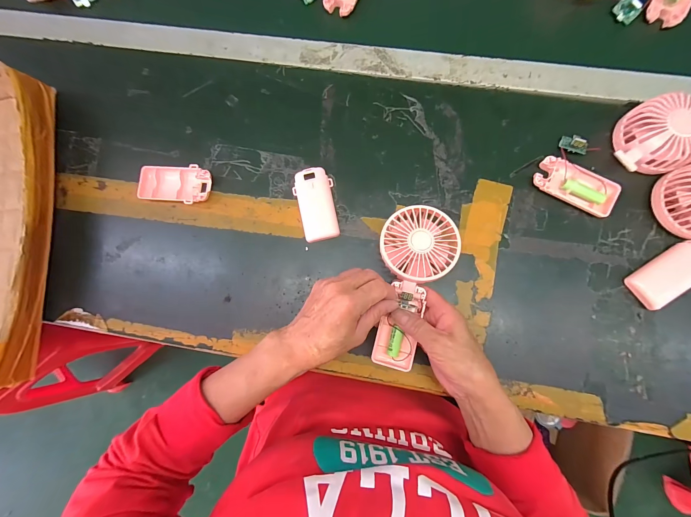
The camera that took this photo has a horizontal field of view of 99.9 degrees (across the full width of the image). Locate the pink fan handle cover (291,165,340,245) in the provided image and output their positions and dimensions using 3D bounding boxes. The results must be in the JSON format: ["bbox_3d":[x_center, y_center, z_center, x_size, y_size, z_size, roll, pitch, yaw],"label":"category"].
[{"bbox_3d":[-0.038,-0.070,0.373,0.046,0.014,0.092,-13,82,2],"label":"pink fan handle cover"}]

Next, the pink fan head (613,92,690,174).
[{"bbox_3d":[0.377,-0.144,0.348,0.081,0.047,0.085,0,83,3],"label":"pink fan head"}]

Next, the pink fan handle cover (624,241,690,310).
[{"bbox_3d":[0.383,0.019,0.342,0.089,0.018,0.041,-36,82,-1],"label":"pink fan handle cover"}]

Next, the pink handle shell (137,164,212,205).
[{"bbox_3d":[-0.224,-0.099,0.383,0.090,0.013,0.050,7,84,4],"label":"pink handle shell"}]

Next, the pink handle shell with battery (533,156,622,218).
[{"bbox_3d":[0.286,-0.091,0.362,0.094,0.015,0.048,29,86,6],"label":"pink handle shell with battery"}]

